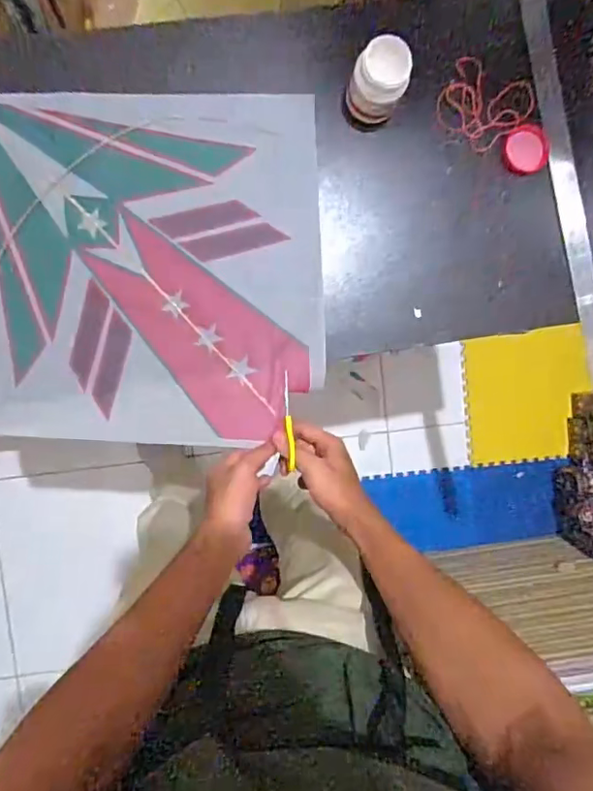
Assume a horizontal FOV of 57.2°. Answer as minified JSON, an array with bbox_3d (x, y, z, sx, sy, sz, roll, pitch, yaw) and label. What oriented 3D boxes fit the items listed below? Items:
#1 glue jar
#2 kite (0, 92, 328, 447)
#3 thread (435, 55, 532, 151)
[{"bbox_3d":[0.087,-0.336,0.595,0.057,0.087,0.060,0,94,-5],"label":"glue jar"},{"bbox_3d":[-0.181,-0.143,0.613,0.414,0.039,0.388,-3,94,-5],"label":"kite"},{"bbox_3d":[0.224,-0.344,0.647,0.105,0.010,0.096,0,94,-5],"label":"thread"}]

